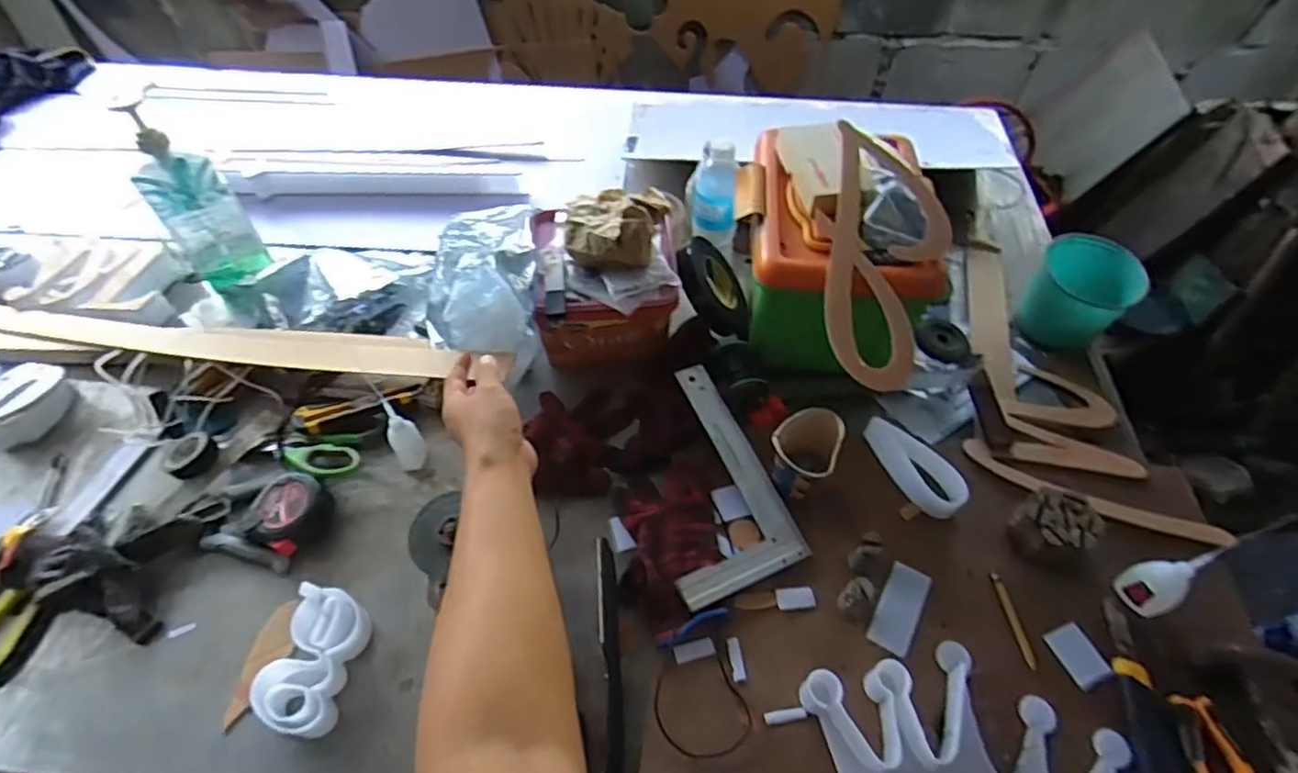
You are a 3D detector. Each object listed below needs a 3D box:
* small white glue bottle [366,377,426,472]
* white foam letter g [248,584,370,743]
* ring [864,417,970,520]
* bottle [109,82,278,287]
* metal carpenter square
[{"bbox_3d":[-0.288,0.047,0.721,0.029,0.144,0.035,-17,56,-12],"label":"small white glue bottle"},{"bbox_3d":[-0.325,0.264,0.611,0.074,0.038,0.127,6,54,5],"label":"white foam letter g"},{"bbox_3d":[0.306,0.092,0.730,0.042,0.047,0.130,-26,58,-17],"label":"ring"},{"bbox_3d":[-0.589,-0.237,0.818,0.092,0.270,0.061,-35,61,-22],"label":"bottle"},{"bbox_3d":[0.061,0.097,0.708,0.146,0.014,0.260,-15,62,-19],"label":"metal carpenter square"}]

